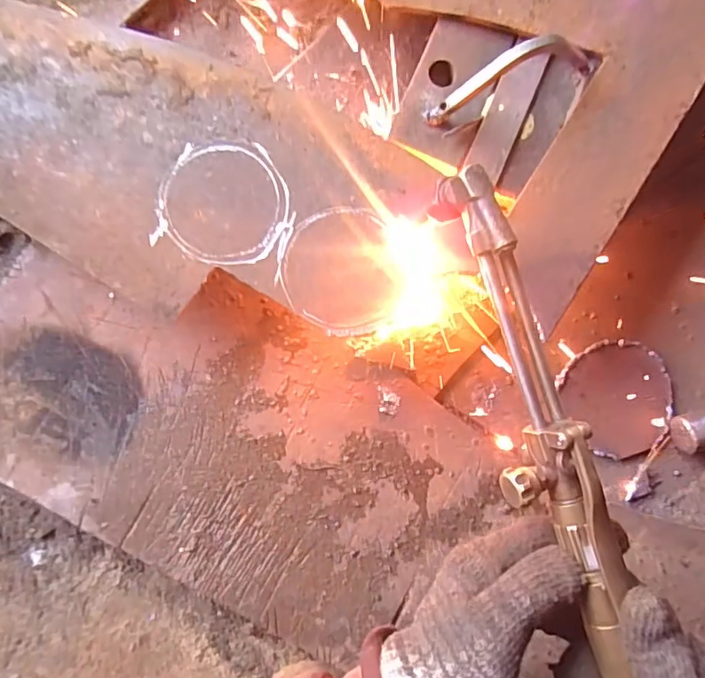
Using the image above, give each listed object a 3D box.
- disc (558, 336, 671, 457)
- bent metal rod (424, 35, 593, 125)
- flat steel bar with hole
[{"bbox_3d":[0.231,0.049,0.467,0.092,0.008,0.095,0,86,-1],"label":"disc"},{"bbox_3d":[0.120,-0.193,0.387,0.130,0.039,0.029,-29,87,-3],"label":"bent metal rod"},{"bbox_3d":[0.076,-0.191,0.414,0.061,0.011,0.107,23,85,0],"label":"flat steel bar with hole"}]

